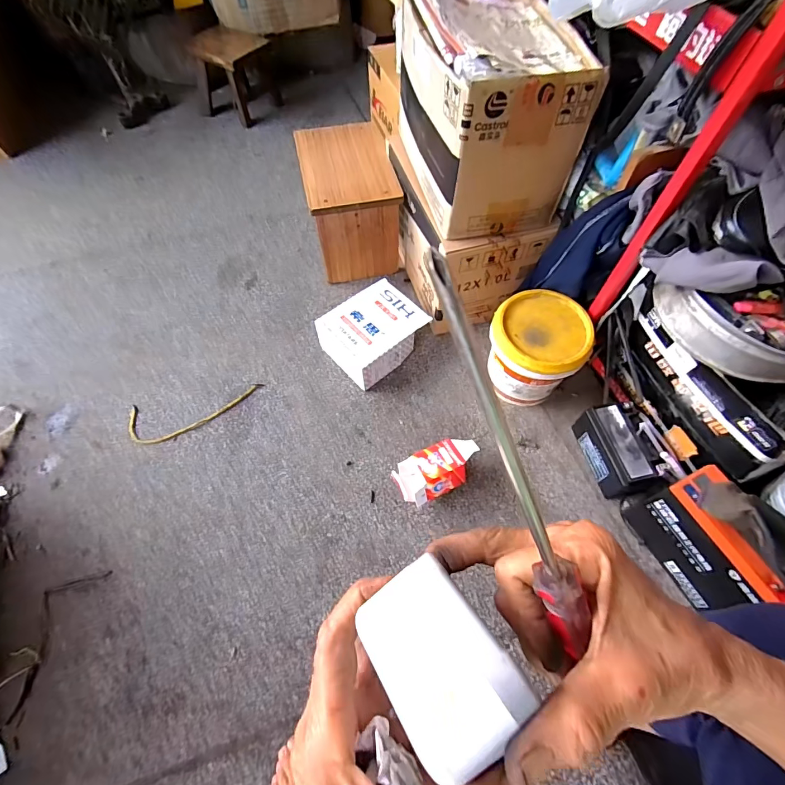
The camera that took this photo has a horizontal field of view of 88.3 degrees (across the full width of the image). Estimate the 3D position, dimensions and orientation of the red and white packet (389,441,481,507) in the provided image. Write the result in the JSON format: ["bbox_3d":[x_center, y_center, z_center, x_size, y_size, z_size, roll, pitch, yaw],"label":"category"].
[{"bbox_3d":[0.082,0.141,0.733,0.159,0.074,0.080,-23,64,-14],"label":"red and white packet"}]

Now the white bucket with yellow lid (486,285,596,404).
[{"bbox_3d":[0.270,-0.075,0.796,0.164,0.185,0.165,0,60,0],"label":"white bucket with yellow lid"}]

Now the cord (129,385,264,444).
[{"bbox_3d":[-0.397,0.043,0.823,0.263,0.009,0.096,-12,62,-8],"label":"cord"}]

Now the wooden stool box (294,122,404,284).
[{"bbox_3d":[-0.105,-0.454,0.986,0.195,0.220,0.284,-11,62,-8],"label":"wooden stool box"}]

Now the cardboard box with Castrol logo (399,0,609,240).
[{"bbox_3d":[0.159,-0.508,0.716,0.234,0.236,0.381,-12,61,-7],"label":"cardboard box with Castrol logo"}]

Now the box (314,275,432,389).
[{"bbox_3d":[-0.041,-0.128,0.873,0.191,0.096,0.164,-38,68,-20],"label":"box"}]

